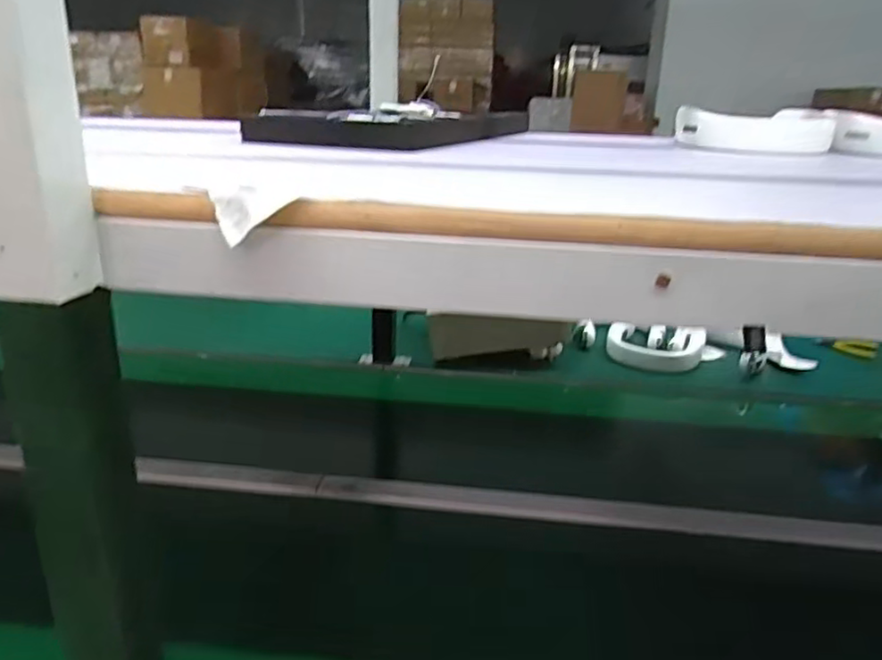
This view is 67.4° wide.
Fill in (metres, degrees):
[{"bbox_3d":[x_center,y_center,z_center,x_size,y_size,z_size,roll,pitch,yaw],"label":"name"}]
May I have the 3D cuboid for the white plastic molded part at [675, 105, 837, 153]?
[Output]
[{"bbox_3d":[0.426,-0.274,0.900,0.154,0.052,0.149,-2,20,-11],"label":"white plastic molded part"}]

